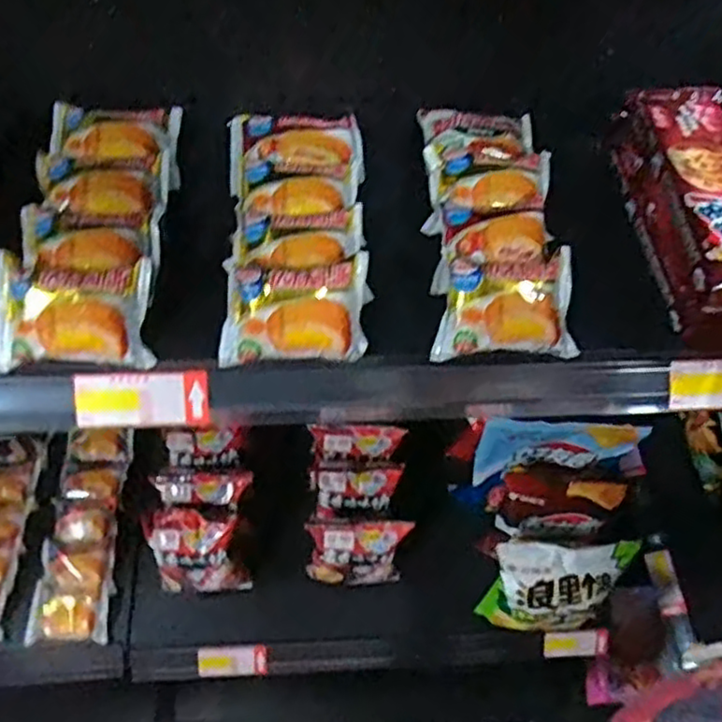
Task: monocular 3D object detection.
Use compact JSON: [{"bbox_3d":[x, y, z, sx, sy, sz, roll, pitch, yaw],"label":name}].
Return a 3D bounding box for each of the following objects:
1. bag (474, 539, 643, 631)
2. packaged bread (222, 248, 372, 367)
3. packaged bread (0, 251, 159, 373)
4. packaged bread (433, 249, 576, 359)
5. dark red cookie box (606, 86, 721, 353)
[{"bbox_3d":[0.246,0.294,0.873,0.160,0.182,0.070,2,58,-3],"label":"bag"},{"bbox_3d":[-0.047,-0.035,0.481,0.108,0.072,0.039,-5,16,-6],"label":"packaged bread"},{"bbox_3d":[-0.197,-0.031,0.464,0.098,0.035,0.073,3,94,1],"label":"packaged bread"},{"bbox_3d":[0.104,-0.040,0.501,0.100,0.040,0.072,-2,96,-4],"label":"packaged bread"},{"bbox_3d":[0.259,-0.113,0.524,0.076,0.070,0.216,-4,58,-6],"label":"dark red cookie box"}]

